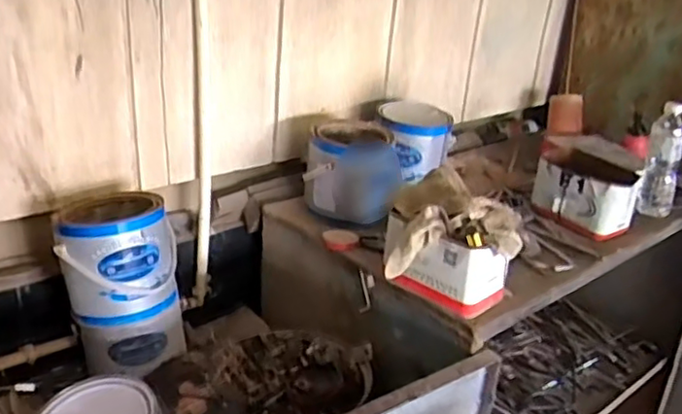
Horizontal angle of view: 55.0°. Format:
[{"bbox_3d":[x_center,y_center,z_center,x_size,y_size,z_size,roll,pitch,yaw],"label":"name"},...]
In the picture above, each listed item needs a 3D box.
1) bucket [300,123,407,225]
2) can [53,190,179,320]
[{"bbox_3d":[0.021,-0.069,1.234,0.167,0.140,0.182,6,26,1],"label":"bucket"},{"bbox_3d":[-0.337,0.069,0.989,0.162,0.147,0.166,-8,29,-26],"label":"can"}]

